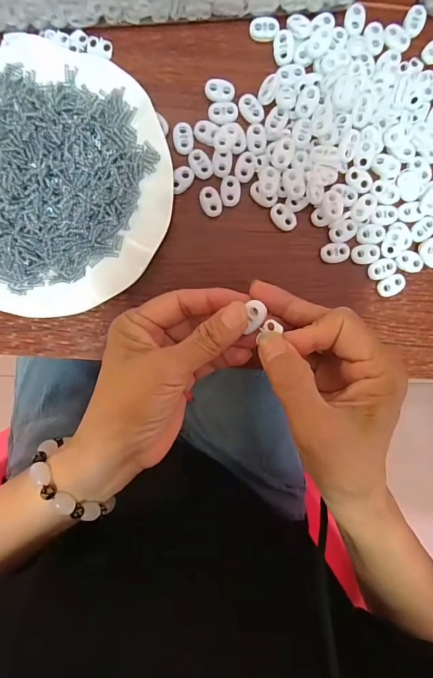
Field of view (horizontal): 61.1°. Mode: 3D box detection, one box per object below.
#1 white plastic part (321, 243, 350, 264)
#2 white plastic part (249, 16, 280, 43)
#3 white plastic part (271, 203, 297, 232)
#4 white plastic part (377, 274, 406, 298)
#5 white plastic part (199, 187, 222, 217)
[{"bbox_3d":[0.095,-0.068,0.292,0.022,0.004,0.015,-2,95,-3],"label":"white plastic part"},{"bbox_3d":[0.036,-0.235,0.278,0.021,0.005,0.015,6,95,-3],"label":"white plastic part"},{"bbox_3d":[0.053,-0.095,0.288,0.015,0.004,0.023,-44,96,2],"label":"white plastic part"},{"bbox_3d":[0.142,-0.044,0.296,0.023,0.004,0.015,-30,96,0],"label":"white plastic part"},{"bbox_3d":[-0.004,-0.107,0.286,0.015,0.004,0.023,-18,96,-1],"label":"white plastic part"}]

